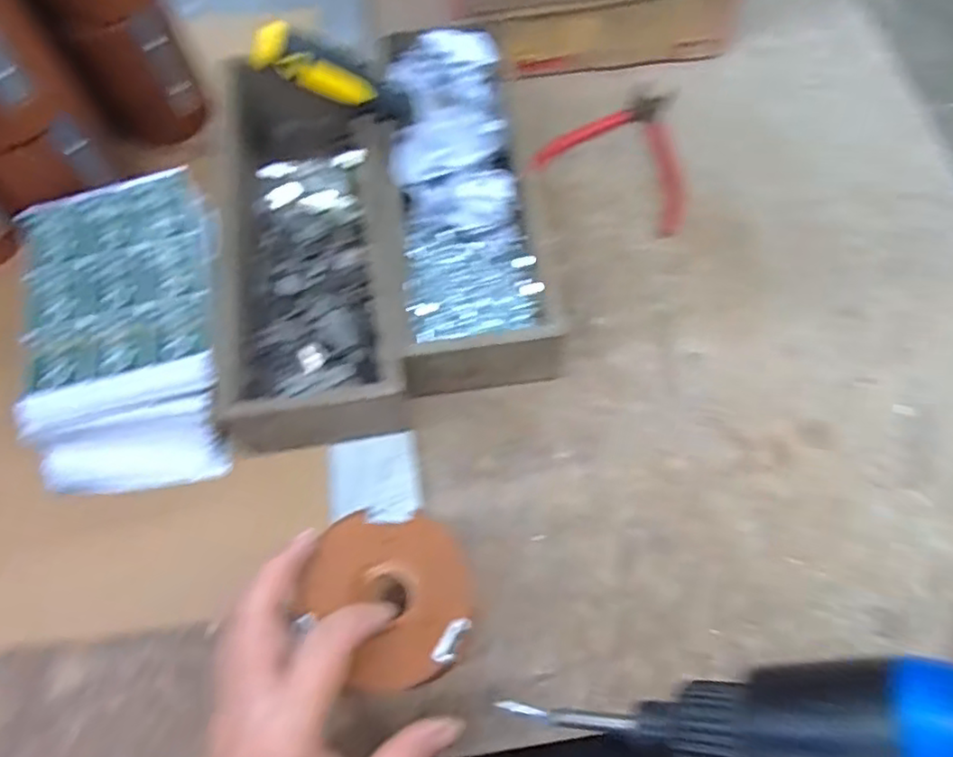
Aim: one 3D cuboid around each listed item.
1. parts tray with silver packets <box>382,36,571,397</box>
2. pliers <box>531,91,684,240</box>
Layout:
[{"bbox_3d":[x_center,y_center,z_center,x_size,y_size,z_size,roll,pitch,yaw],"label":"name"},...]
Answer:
[{"bbox_3d":[-0.012,-0.123,0.451,0.098,0.062,0.265,-8,67,-3],"label":"parts tray with silver packets"},{"bbox_3d":[0.128,-0.190,0.507,0.118,0.011,0.140,27,69,12],"label":"pliers"}]

